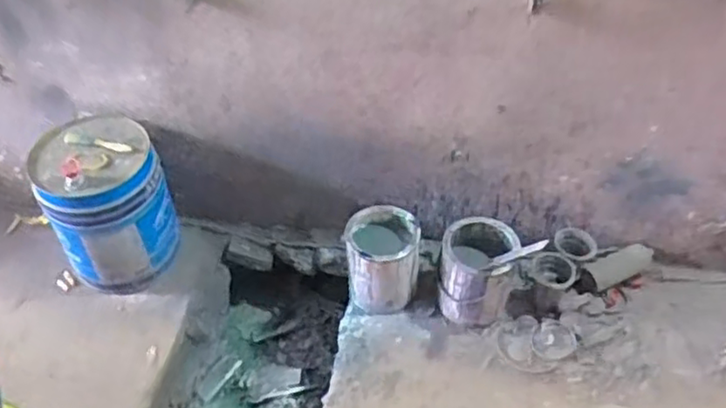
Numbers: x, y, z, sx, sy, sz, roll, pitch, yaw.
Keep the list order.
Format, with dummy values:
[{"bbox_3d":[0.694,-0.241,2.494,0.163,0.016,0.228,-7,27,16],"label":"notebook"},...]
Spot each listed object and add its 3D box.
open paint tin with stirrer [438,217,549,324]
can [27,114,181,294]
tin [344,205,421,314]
[{"bbox_3d":[0.293,0.159,1.593,0.201,0.247,0.194,0,44,0],"label":"open paint tin with stirrer"},{"bbox_3d":[-0.621,0.007,1.659,0.282,0.375,0.241,-21,48,-20],"label":"can"},{"bbox_3d":[0.046,0.133,1.655,0.178,0.195,0.188,3,44,2],"label":"tin"}]

